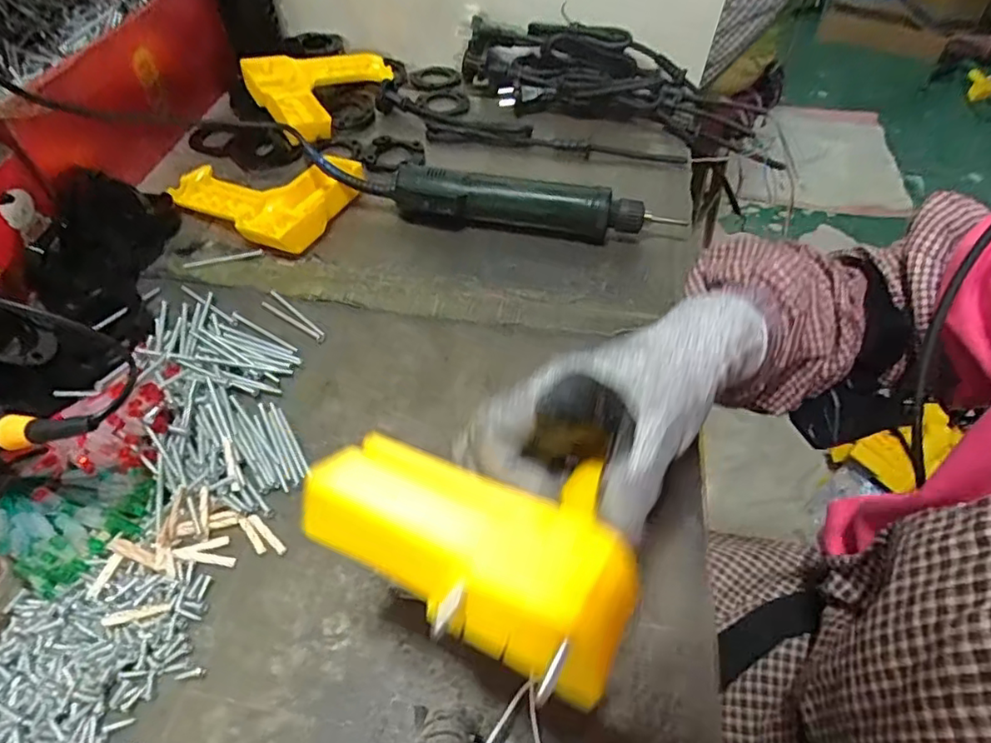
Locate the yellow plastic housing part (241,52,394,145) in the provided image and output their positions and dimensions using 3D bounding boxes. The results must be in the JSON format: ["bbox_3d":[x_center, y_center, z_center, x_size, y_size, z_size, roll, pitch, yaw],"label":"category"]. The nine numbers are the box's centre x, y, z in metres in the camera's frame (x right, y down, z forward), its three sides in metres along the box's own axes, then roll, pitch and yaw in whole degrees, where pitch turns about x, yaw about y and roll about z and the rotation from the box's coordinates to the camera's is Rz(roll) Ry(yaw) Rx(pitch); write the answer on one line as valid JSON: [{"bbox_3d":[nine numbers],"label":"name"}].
[{"bbox_3d":[-0.176,-0.293,0.607,0.152,0.038,0.118,-16,55,-14],"label":"yellow plastic housing part"}]

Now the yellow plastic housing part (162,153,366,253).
[{"bbox_3d":[-0.206,-0.163,0.515,0.153,0.029,0.111,24,55,15],"label":"yellow plastic housing part"}]

